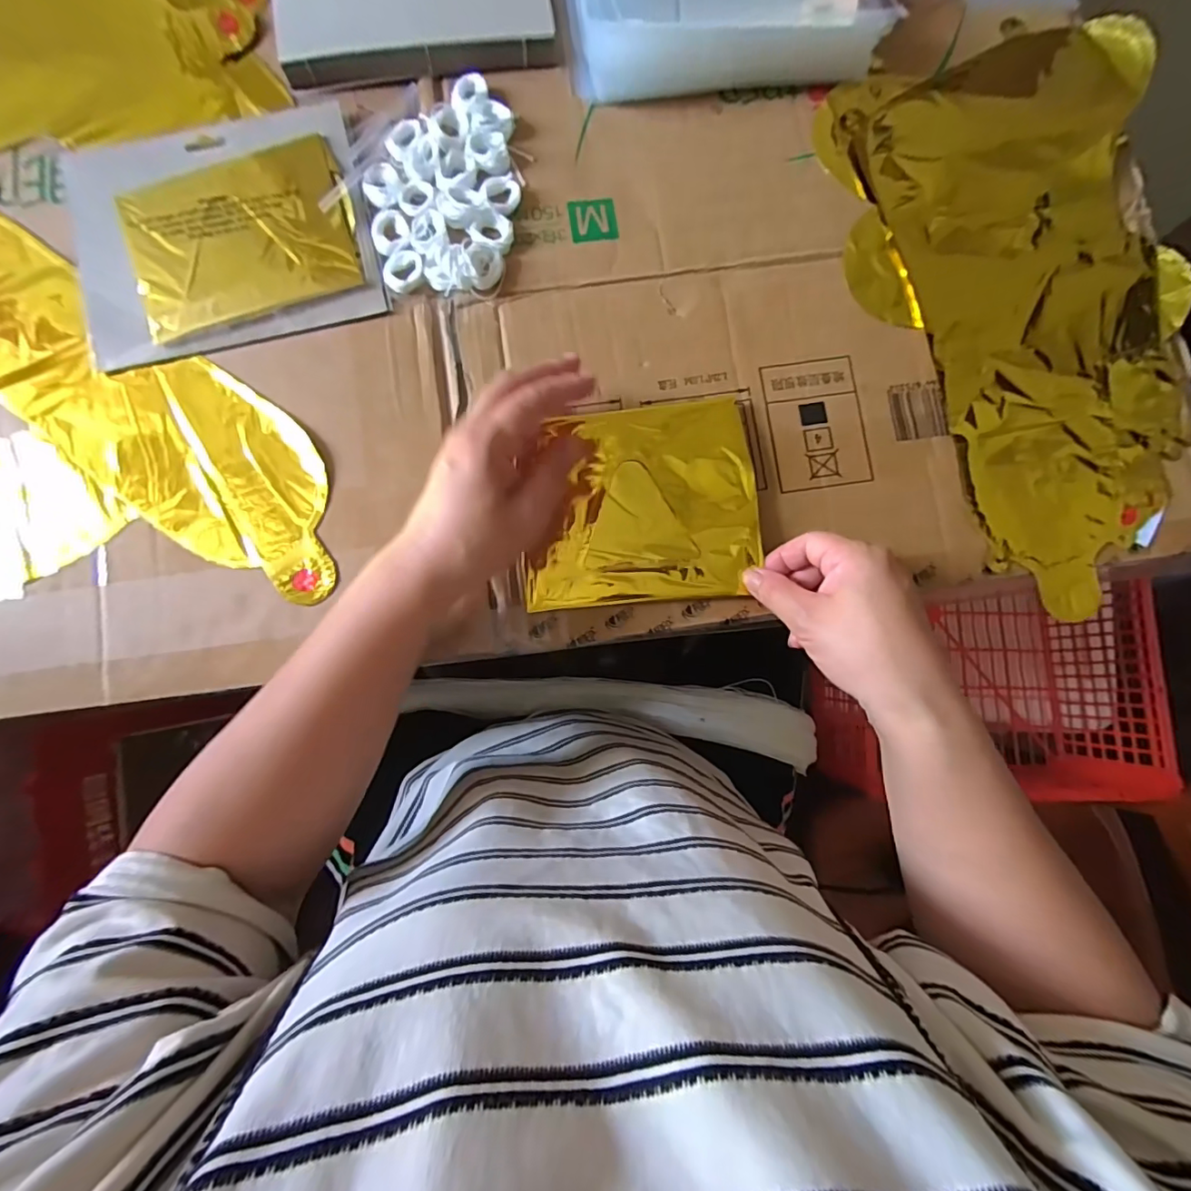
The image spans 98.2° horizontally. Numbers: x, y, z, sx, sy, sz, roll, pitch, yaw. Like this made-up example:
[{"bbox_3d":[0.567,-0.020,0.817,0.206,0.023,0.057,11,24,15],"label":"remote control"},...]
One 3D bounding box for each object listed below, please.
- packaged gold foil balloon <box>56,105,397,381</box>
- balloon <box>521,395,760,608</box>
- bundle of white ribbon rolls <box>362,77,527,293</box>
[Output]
[{"bbox_3d":[-0.257,-0.254,0.358,0.193,0.010,0.172,-16,83,-3],"label":"packaged gold foil balloon"},{"bbox_3d":[0.029,-0.059,0.342,0.149,0.016,0.126,-4,83,-1],"label":"balloon"},{"bbox_3d":[-0.107,-0.288,0.357,0.100,0.019,0.163,-6,83,-2],"label":"bundle of white ribbon rolls"}]

